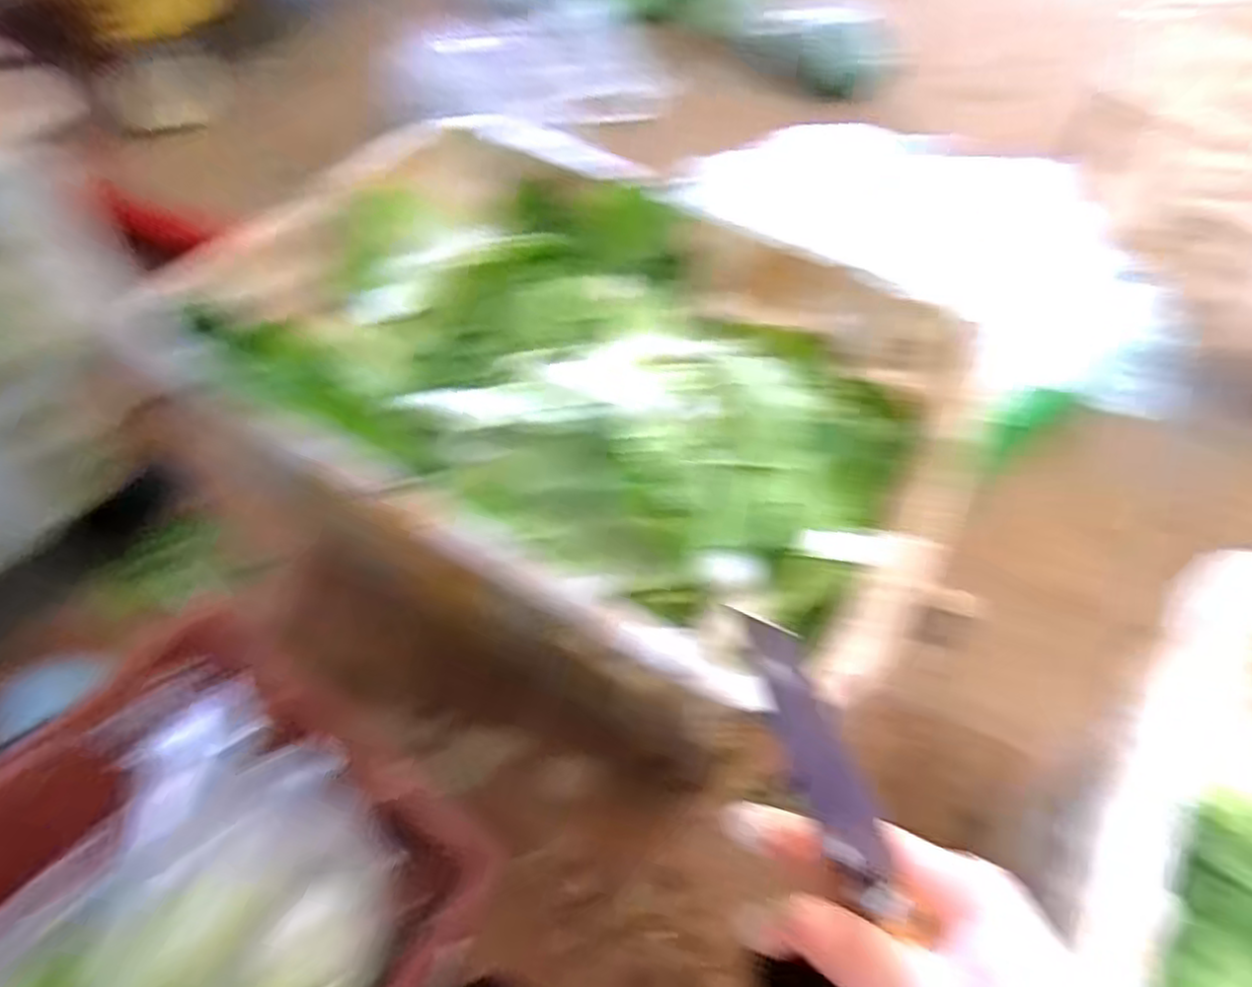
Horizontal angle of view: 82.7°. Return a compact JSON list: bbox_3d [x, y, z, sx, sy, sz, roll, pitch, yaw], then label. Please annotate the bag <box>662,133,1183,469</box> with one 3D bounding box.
[{"bbox_3d":[0.464,-0.337,1.093,0.722,0.223,0.292,26,58,15],"label":"bag"}]

